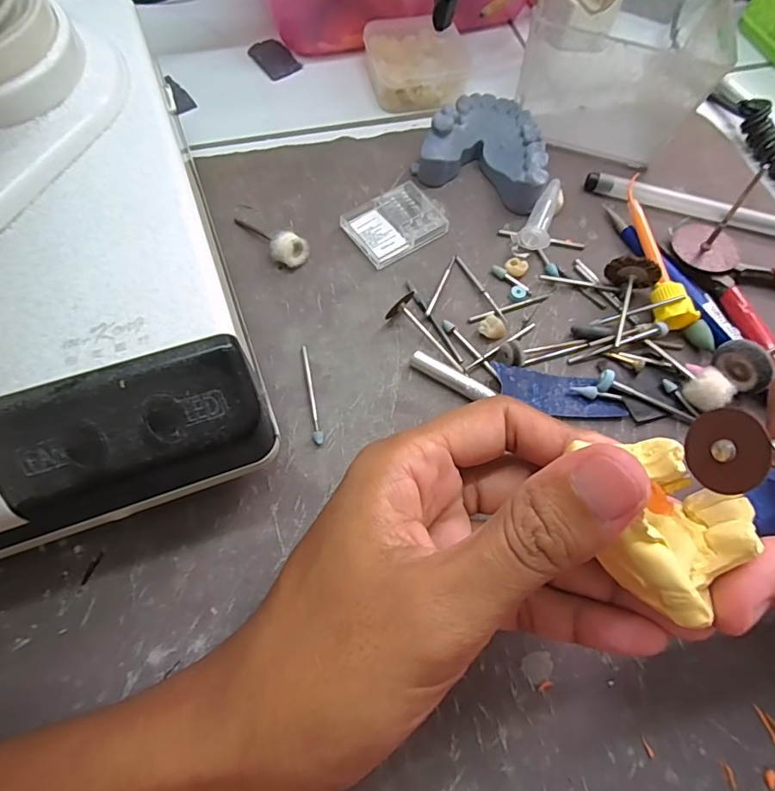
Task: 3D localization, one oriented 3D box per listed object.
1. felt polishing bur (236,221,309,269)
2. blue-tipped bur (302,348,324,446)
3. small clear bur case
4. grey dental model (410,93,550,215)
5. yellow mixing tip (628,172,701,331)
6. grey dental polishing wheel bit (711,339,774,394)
[{"bbox_3d":[-0.058,-0.076,0.241,0.041,0.015,0.017,33,69,25],"label":"felt polishing bur"},{"bbox_3d":[-0.033,-0.001,0.211,0.004,0.004,0.047,-12,67,-7],"label":"blue-tipped bur"},{"bbox_3d":[0.004,-0.087,0.249,0.046,0.007,0.036,-33,72,-15],"label":"small clear bur case"},{"bbox_3d":[0.055,-0.130,0.262,0.065,0.024,0.053,24,68,8],"label":"grey dental model"},{"bbox_3d":[0.131,-0.074,0.244,0.017,0.014,0.089,-2,67,-3],"label":"yellow mixing tip"},{"bbox_3d":[0.165,-0.017,0.217,0.030,0.022,0.023,-24,69,-12],"label":"grey dental polishing wheel bit"}]

